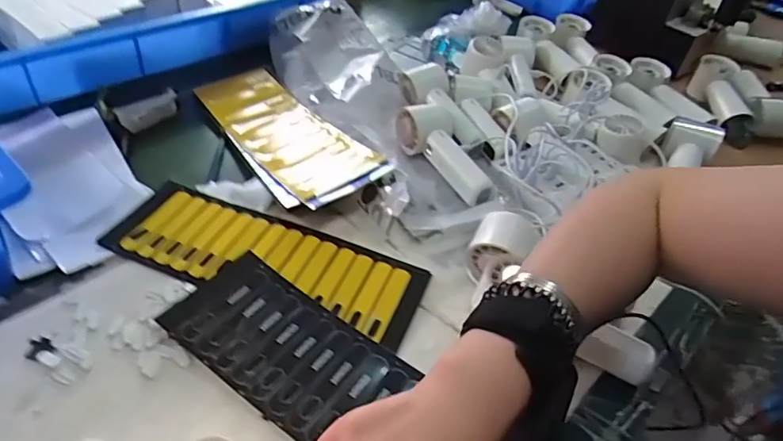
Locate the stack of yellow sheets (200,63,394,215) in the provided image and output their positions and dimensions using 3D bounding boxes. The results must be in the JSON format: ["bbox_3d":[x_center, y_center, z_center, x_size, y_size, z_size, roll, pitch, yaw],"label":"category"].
[{"bbox_3d":[-0.138,-0.115,0.642,0.113,0.017,0.314,-27,45,-23],"label":"stack of yellow sheets"}]

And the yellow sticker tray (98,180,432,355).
[{"bbox_3d":[-0.120,0.037,0.499,0.296,0.016,0.101,19,46,12],"label":"yellow sticker tray"}]

